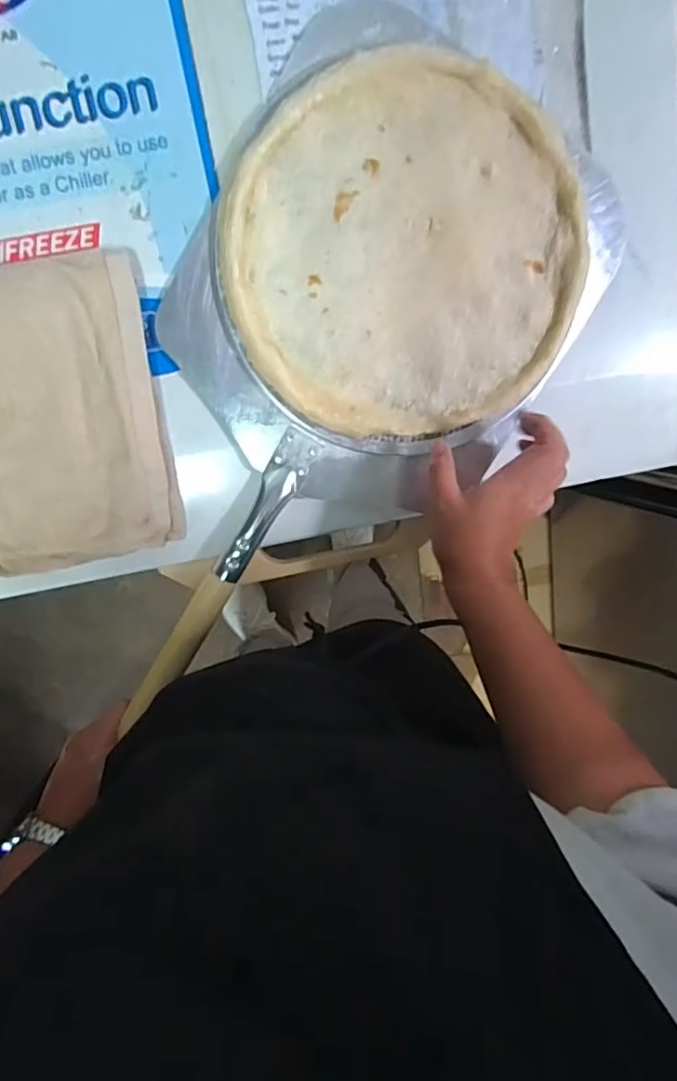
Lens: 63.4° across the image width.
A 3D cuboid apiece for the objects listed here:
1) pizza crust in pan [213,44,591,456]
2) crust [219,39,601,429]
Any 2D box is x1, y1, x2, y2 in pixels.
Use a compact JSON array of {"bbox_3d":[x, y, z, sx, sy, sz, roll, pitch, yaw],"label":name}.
[{"bbox_3d":[0.052,-0.215,0.434,0.279,0.041,0.270,-2,98,-2],"label":"pizza crust in pan"},{"bbox_3d":[0.055,-0.220,0.425,0.273,0.024,0.258,-1,101,-4],"label":"crust"}]

